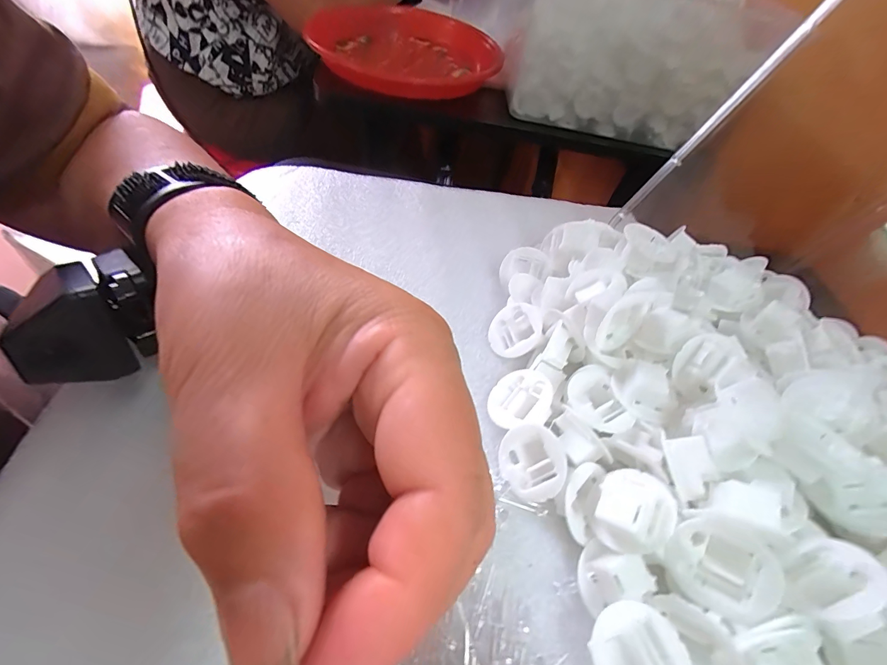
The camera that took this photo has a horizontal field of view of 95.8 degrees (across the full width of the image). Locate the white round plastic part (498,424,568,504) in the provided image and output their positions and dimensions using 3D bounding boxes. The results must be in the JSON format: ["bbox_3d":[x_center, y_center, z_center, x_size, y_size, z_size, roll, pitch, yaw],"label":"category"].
[{"bbox_3d":[0.041,0.060,0.183,0.012,0.032,0.031,25,46,-41],"label":"white round plastic part"}]

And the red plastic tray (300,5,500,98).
[{"bbox_3d":[-0.048,-0.361,0.513,0.243,0.033,0.226,23,51,8],"label":"red plastic tray"}]

